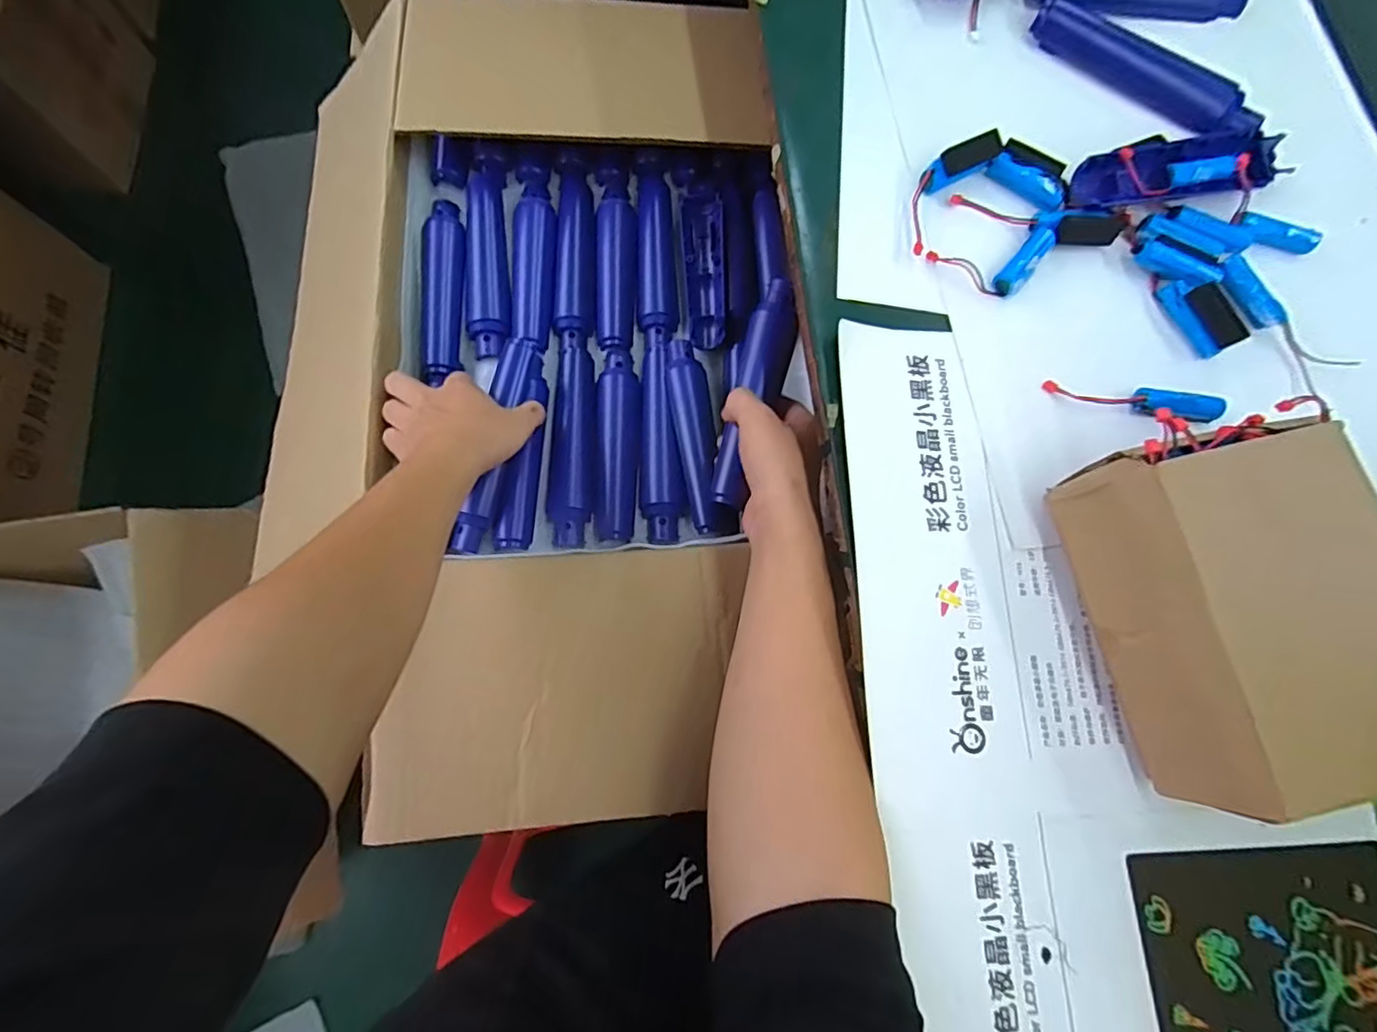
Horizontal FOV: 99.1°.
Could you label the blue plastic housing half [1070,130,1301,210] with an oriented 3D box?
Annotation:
[{"bbox_3d":[0.319,-0.223,0.376,0.154,0.020,0.041,-13,78,-7],"label":"blue plastic housing half"}]

